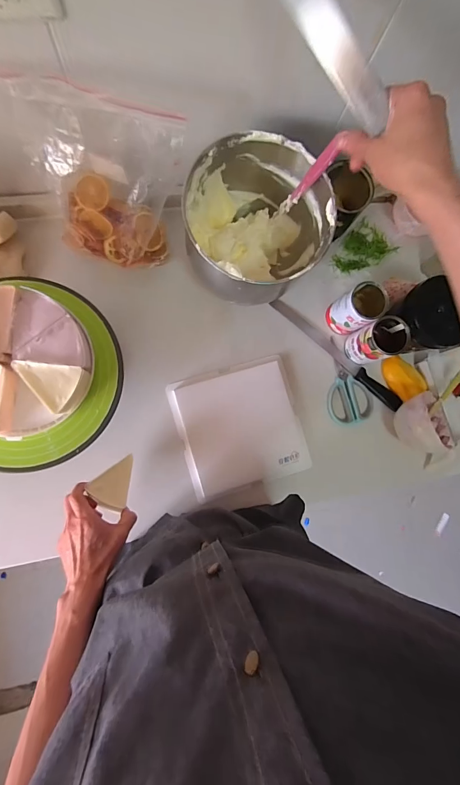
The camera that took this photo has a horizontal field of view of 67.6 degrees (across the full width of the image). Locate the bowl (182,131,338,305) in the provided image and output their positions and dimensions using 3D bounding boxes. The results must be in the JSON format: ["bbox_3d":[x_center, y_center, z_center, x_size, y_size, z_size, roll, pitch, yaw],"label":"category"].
[{"bbox_3d":[0.031,-0.270,0.582,0.219,0.174,0.210,1,86,-8],"label":"bowl"}]

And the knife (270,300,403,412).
[{"bbox_3d":[0.224,-0.081,0.718,0.338,0.018,0.030,40,82,-3],"label":"knife"}]

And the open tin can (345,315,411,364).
[{"bbox_3d":[0.288,-0.100,0.670,0.074,0.114,0.069,1,86,-8],"label":"open tin can"}]

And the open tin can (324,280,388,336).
[{"bbox_3d":[0.244,-0.161,0.666,0.068,0.110,0.069,1,86,-8],"label":"open tin can"}]

